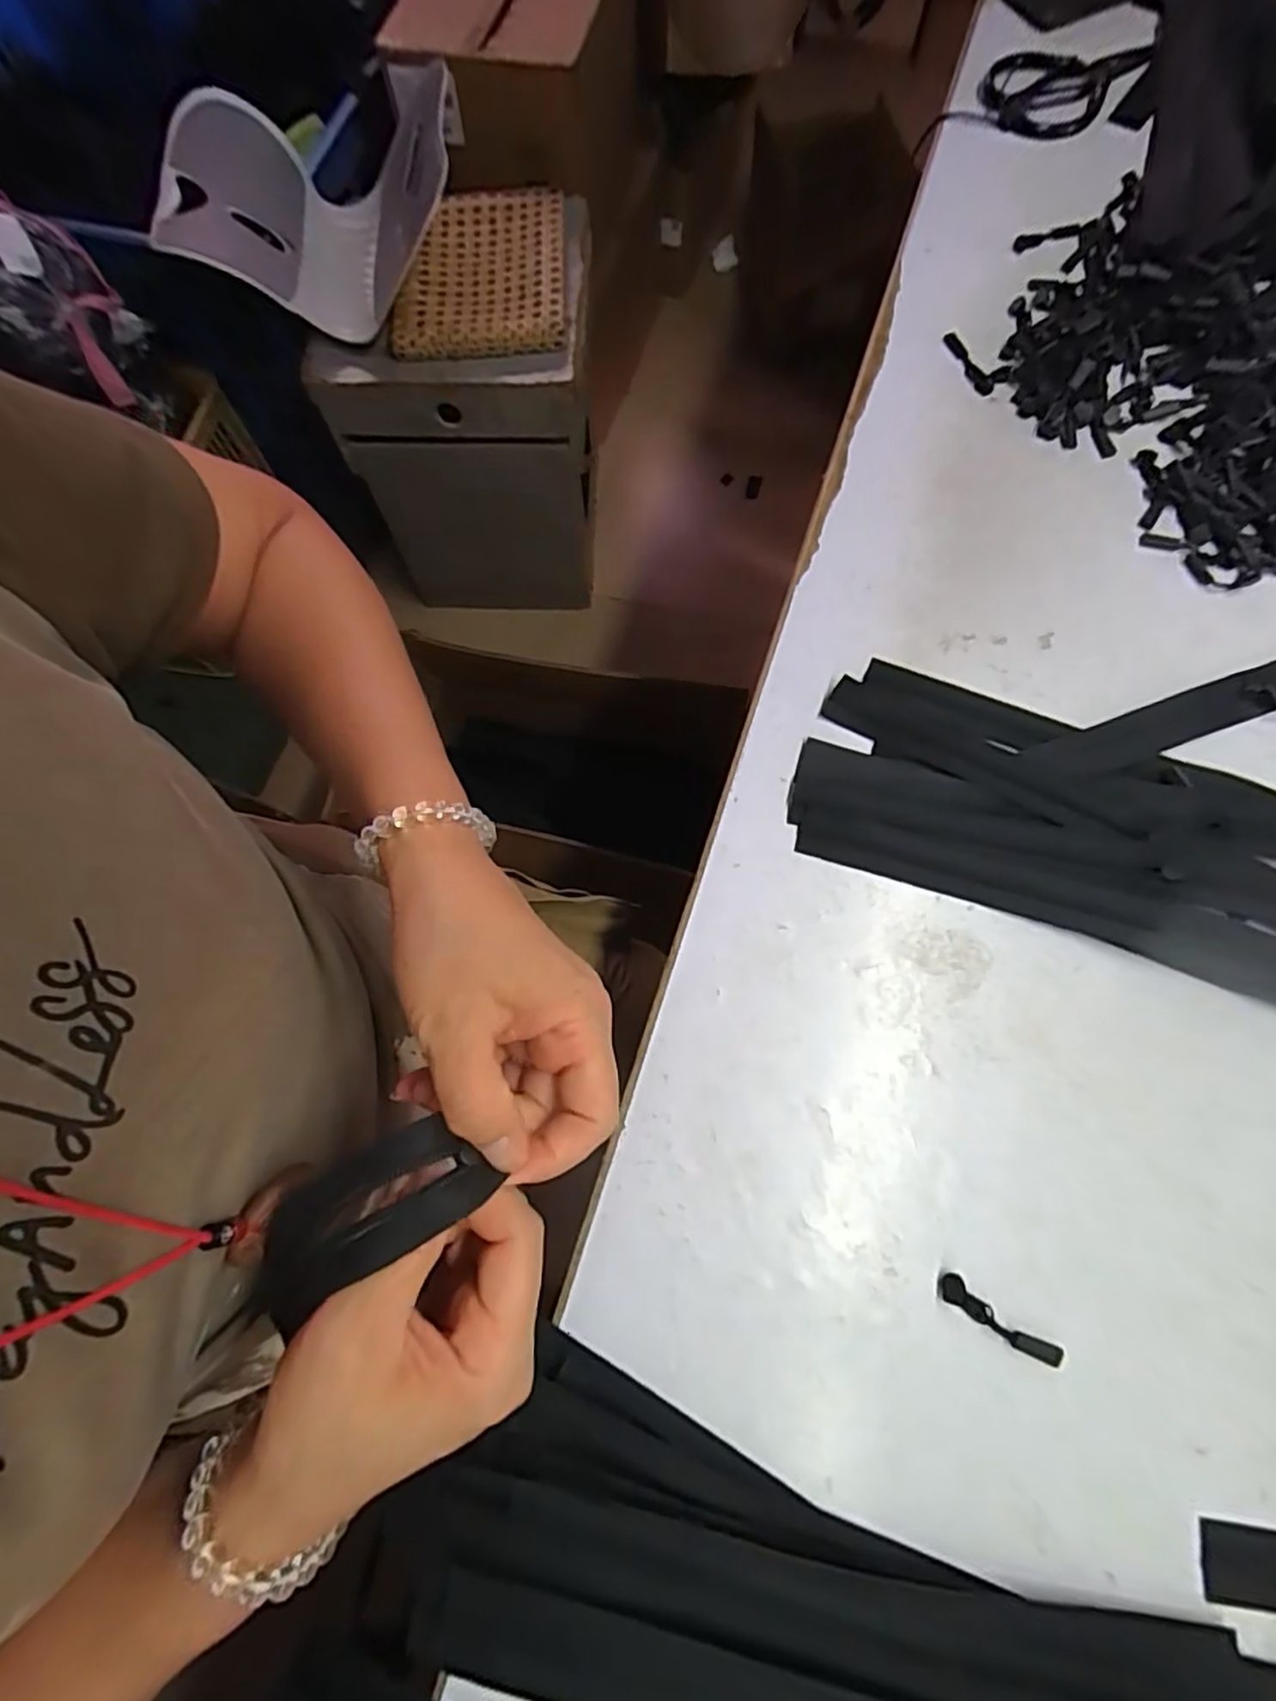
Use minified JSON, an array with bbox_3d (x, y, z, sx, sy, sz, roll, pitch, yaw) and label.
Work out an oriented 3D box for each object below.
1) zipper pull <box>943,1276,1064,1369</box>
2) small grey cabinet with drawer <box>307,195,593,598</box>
[{"bbox_3d":[0.179,0.232,0.334,0.062,0.004,0.013,31,77,10],"label":"zipper pull"},{"bbox_3d":[-0.265,-0.718,1.191,0.386,0.516,0.336,0,73,2],"label":"small grey cabinet with drawer"}]

